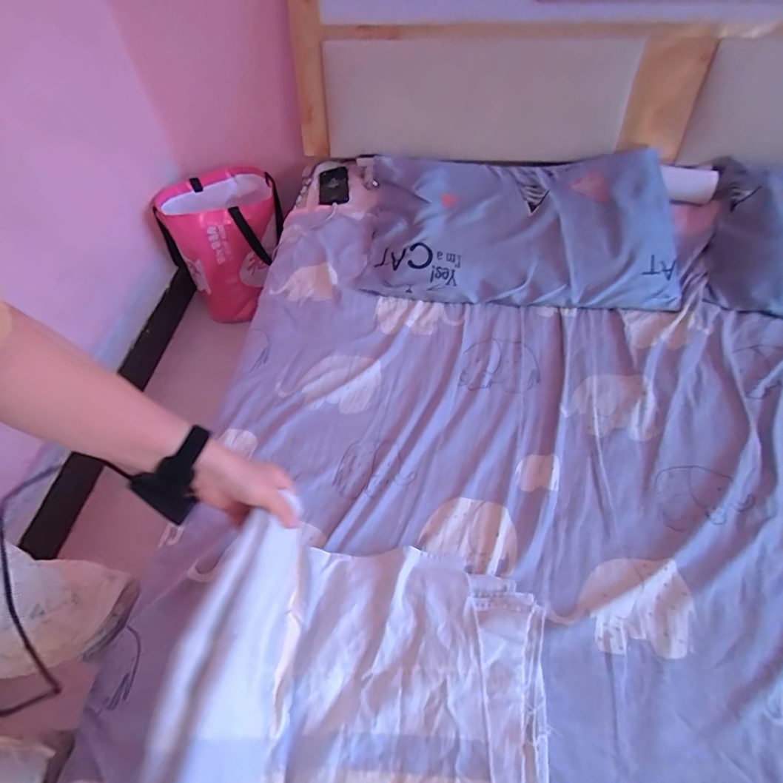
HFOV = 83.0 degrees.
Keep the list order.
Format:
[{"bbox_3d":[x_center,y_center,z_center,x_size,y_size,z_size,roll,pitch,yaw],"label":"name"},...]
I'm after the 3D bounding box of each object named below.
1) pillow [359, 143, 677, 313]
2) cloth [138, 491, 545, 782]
[{"bbox_3d":[0.292,-0.407,1.048,0.706,0.098,0.448,2,55,3],"label":"pillow"},{"bbox_3d":[0.002,0.305,0.482,0.368,0.246,0.300,4,55,4],"label":"cloth"}]

